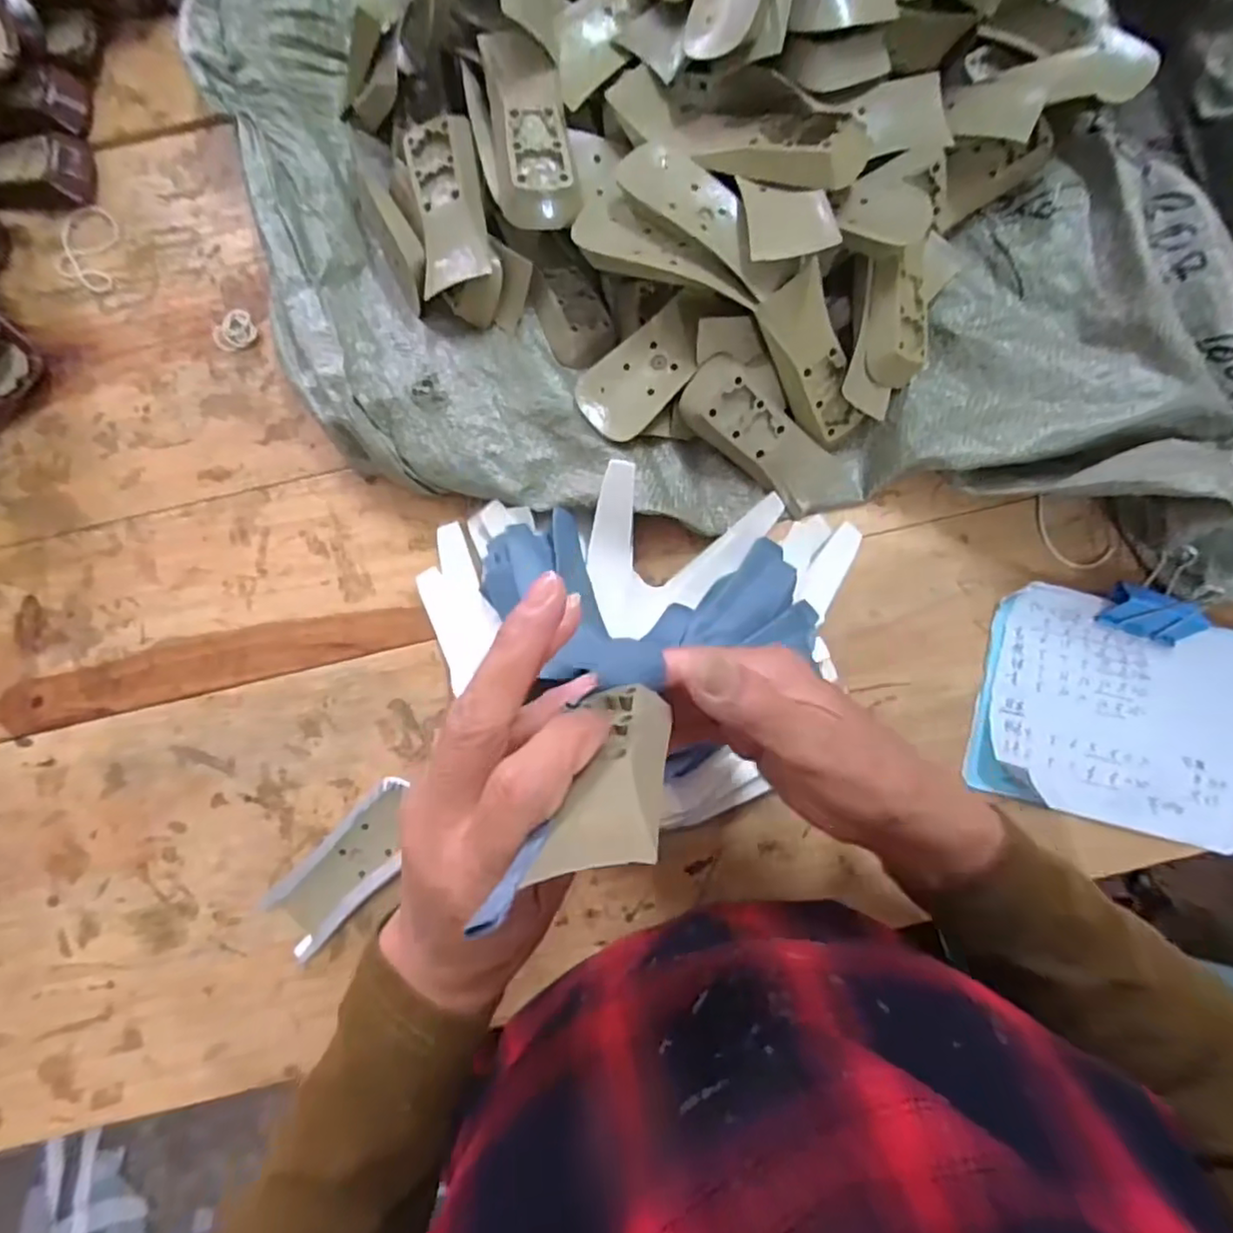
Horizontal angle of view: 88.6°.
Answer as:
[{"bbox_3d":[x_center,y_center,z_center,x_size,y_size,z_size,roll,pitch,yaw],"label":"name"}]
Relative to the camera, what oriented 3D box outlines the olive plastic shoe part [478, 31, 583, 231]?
[{"bbox_3d":[-0.047,-0.267,0.347,0.042,0.020,0.105,-8,86,-1],"label":"olive plastic shoe part"}]

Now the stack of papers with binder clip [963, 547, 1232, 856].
[{"bbox_3d":[0.328,0.051,0.384,0.190,0.030,0.157,14,85,2],"label":"stack of papers with binder clip"}]

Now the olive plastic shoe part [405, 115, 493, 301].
[{"bbox_3d":[-0.096,-0.236,0.363,0.040,0.018,0.090,-6,86,-1],"label":"olive plastic shoe part"}]

